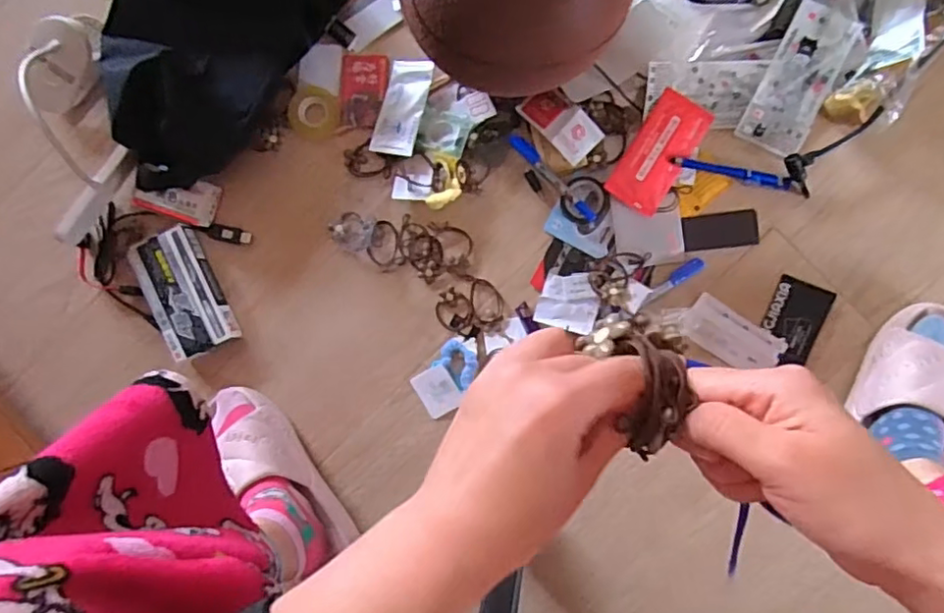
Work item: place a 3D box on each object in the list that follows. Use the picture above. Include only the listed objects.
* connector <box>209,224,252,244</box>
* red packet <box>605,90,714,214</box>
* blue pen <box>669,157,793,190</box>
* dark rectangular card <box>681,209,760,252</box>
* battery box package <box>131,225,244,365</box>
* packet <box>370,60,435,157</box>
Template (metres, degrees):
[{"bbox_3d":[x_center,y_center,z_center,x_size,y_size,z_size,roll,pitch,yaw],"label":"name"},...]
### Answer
[{"bbox_3d":[-0.287,-0.084,0.722,0.046,0.009,0.019,14,94,2],"label":"connector"},{"bbox_3d":[0.211,-0.172,0.683,0.063,0.013,0.135,33,95,0],"label":"red packet"},{"bbox_3d":[0.291,-0.151,0.684,0.136,0.011,0.015,13,94,2],"label":"blue pen"},{"bbox_3d":[0.285,-0.087,0.699,0.085,0.004,0.040,-7,93,3],"label":"dark rectangular card"},{"bbox_3d":[-0.338,-0.016,0.716,0.077,0.027,0.143,-22,92,4],"label":"battery box package"},{"bbox_3d":[-0.079,-0.229,0.699,0.055,0.009,0.119,13,76,18],"label":"packet"}]

